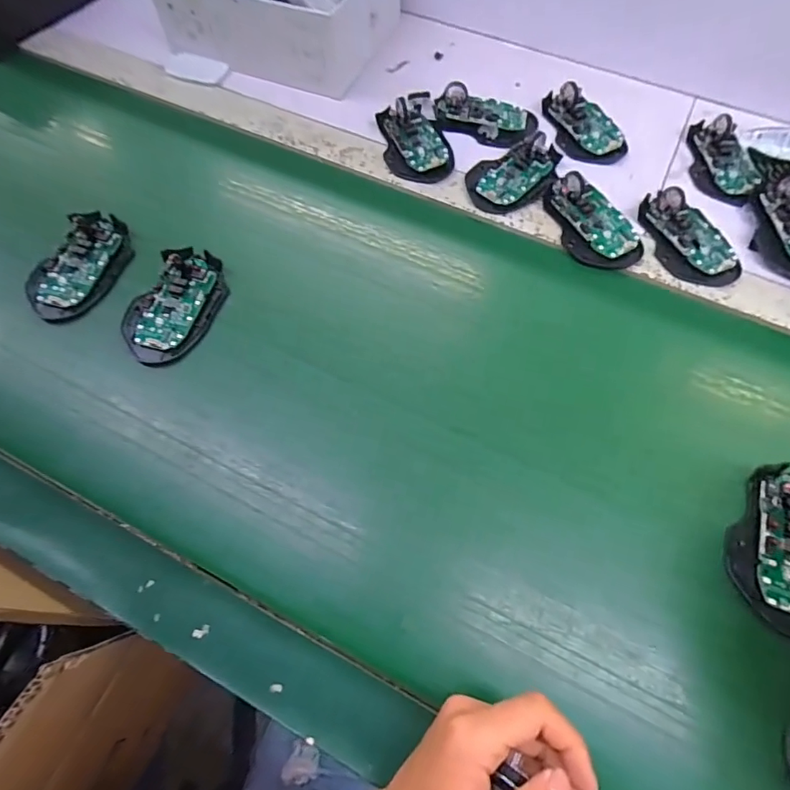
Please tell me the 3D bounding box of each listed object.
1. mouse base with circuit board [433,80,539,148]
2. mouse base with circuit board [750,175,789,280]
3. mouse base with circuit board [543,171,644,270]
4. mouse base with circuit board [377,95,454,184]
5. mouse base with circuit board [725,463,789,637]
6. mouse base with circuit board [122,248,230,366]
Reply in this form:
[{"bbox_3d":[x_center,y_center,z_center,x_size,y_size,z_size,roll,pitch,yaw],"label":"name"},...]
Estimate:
[{"bbox_3d":[0.102,-0.318,0.533,0.111,0.025,0.070,20,67,9],"label":"mouse base with circuit board"},{"bbox_3d":[0.377,-0.157,0.456,0.048,0.030,0.107,1,65,0],"label":"mouse base with circuit board"},{"bbox_3d":[0.192,-0.175,0.469,0.064,0.030,0.116,-23,67,-10],"label":"mouse base with circuit board"},{"bbox_3d":[0.023,-0.276,0.517,0.072,0.023,0.101,-7,65,-3],"label":"mouse base with circuit board"},{"bbox_3d":[0.270,0.107,0.341,0.055,0.020,0.114,8,65,4],"label":"mouse base with circuit board"},{"bbox_3d":[-0.196,-0.083,0.428,0.069,0.017,0.113,22,67,10],"label":"mouse base with circuit board"}]

